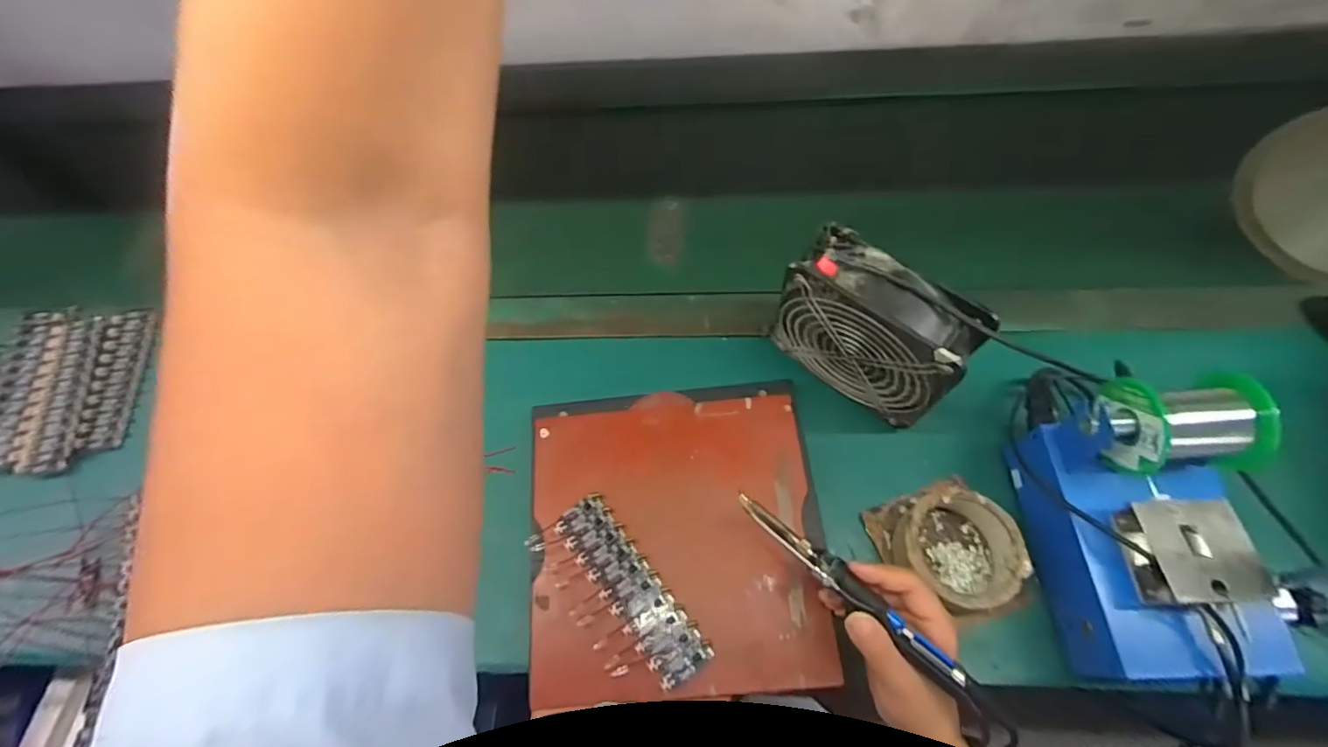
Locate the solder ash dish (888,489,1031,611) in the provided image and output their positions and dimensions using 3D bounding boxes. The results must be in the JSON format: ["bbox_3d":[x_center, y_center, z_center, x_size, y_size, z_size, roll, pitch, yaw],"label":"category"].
[{"bbox_3d":[0.236,0.145,0.455,0.087,0.053,0.087,-2,62,3],"label":"solder ash dish"}]

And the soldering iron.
[{"bbox_3d":[0.131,0.150,0.386,0.194,0.022,0.020,39,71,15],"label":"soldering iron"}]

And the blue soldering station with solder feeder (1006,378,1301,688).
[{"bbox_3d":[0.351,0.111,0.409,0.120,0.138,0.197,-5,62,1],"label":"blue soldering station with solder feeder"}]

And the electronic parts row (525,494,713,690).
[{"bbox_3d":[-0.037,0.172,0.440,0.070,0.008,0.154,-35,65,-14],"label":"electronic parts row"}]

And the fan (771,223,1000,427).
[{"bbox_3d":[0.168,-0.031,0.475,0.152,0.145,0.053,34,69,20],"label":"fan"}]

